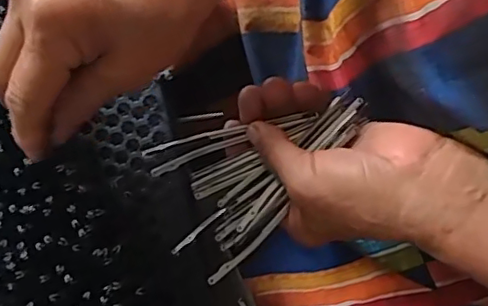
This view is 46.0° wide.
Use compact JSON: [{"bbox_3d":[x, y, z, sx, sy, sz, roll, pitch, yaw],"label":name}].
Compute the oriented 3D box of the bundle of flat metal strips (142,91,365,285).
[{"bbox_3d":[0.016,0.006,0.344,0.124,0.024,0.083,-29,82,-6],"label":"bundle of flat metal strips"}]

